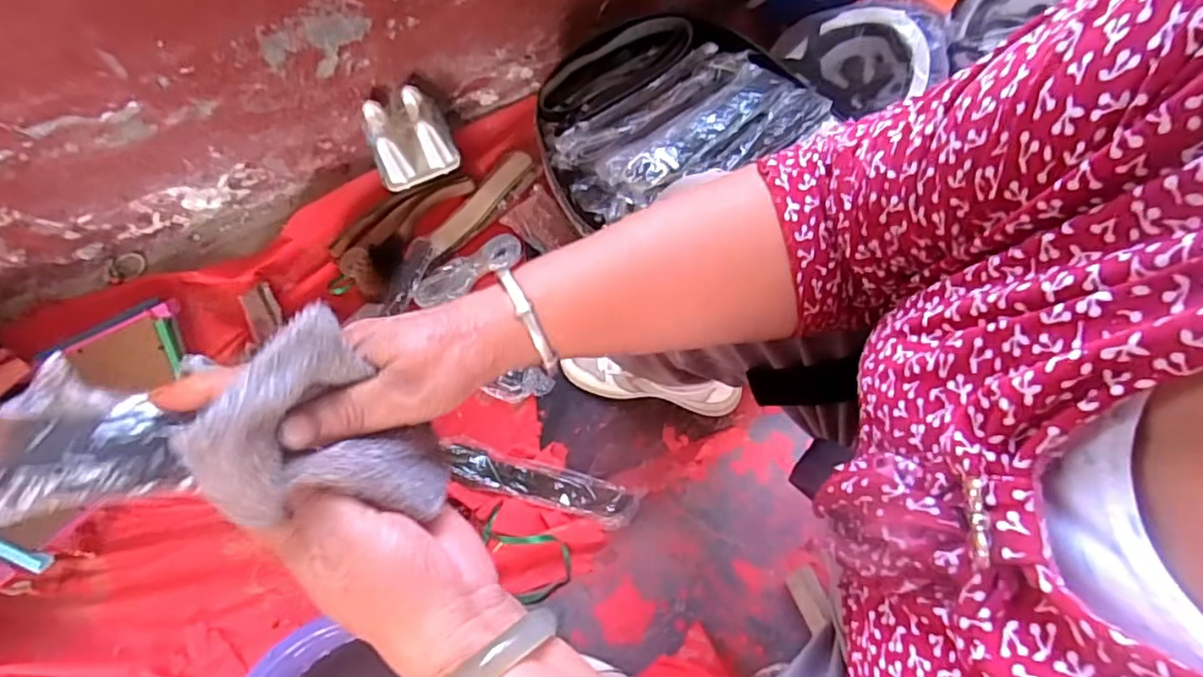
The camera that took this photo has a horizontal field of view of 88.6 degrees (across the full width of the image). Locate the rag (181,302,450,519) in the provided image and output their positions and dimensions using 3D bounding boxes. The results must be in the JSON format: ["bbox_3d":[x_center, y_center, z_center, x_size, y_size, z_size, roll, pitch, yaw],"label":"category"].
[{"bbox_3d":[-0.119,0.037,0.269,0.074,0.082,0.077,-7,68,-1],"label":"rag"}]

